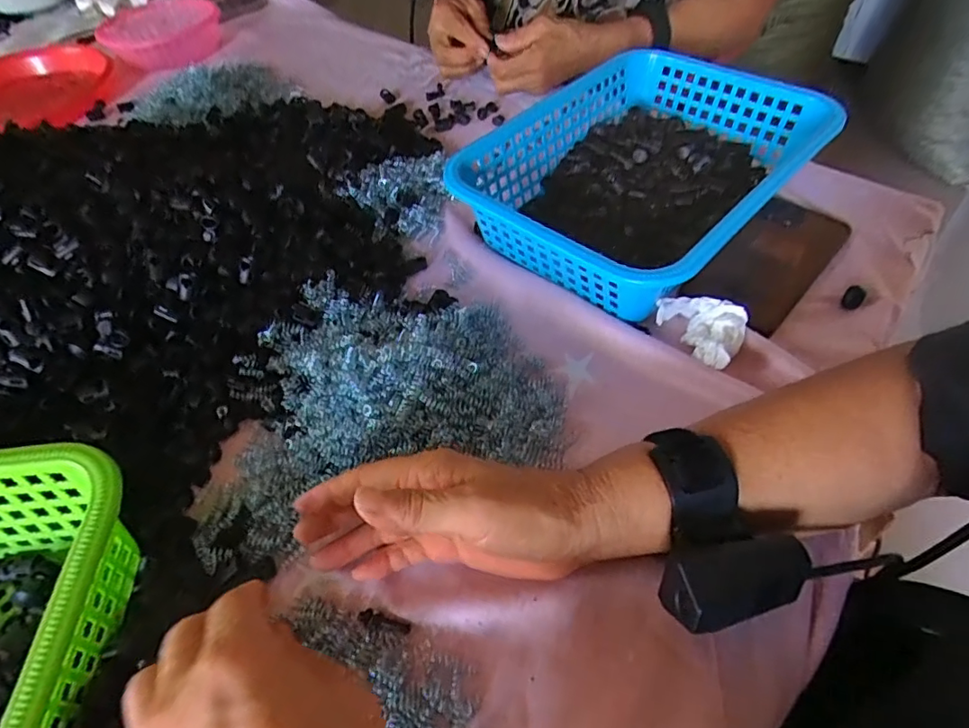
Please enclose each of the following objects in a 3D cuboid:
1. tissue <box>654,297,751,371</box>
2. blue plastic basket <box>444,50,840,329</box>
[{"bbox_3d":[0.161,-0.028,0.390,0.046,0.025,0.062,-35,57,-20],"label":"tissue"},{"bbox_3d":[0.140,-0.164,0.469,0.214,0.079,0.305,36,63,28],"label":"blue plastic basket"}]

